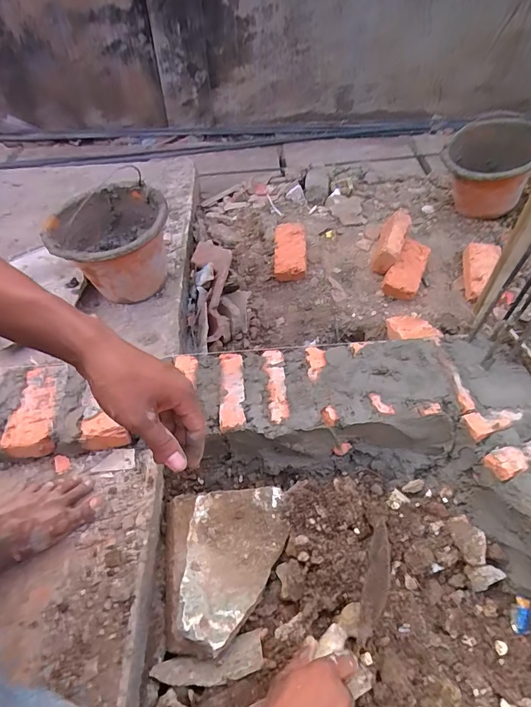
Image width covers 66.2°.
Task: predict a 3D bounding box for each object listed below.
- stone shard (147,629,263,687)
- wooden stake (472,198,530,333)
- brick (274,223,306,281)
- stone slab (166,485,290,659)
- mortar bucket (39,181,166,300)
[{"bbox_3d":[-0.071,0.408,0.533,0.145,0.010,0.049,-10,30,-15],"label":"stone shard"},{"bbox_3d":[0.382,-0.149,0.634,0.030,0.320,0.045,27,54,22],"label":"wooden stake"},{"bbox_3d":[0.061,-0.262,1.035,0.081,0.048,0.161,-2,68,0],"label":"brick"},{"bbox_3d":[-0.054,0.308,0.593,0.179,0.050,0.209,7,52,-20],"label":"stone slab"},{"bbox_3d":[-0.318,-0.221,0.864,0.228,0.177,0.228,-1,49,1],"label":"mortar bucket"}]

